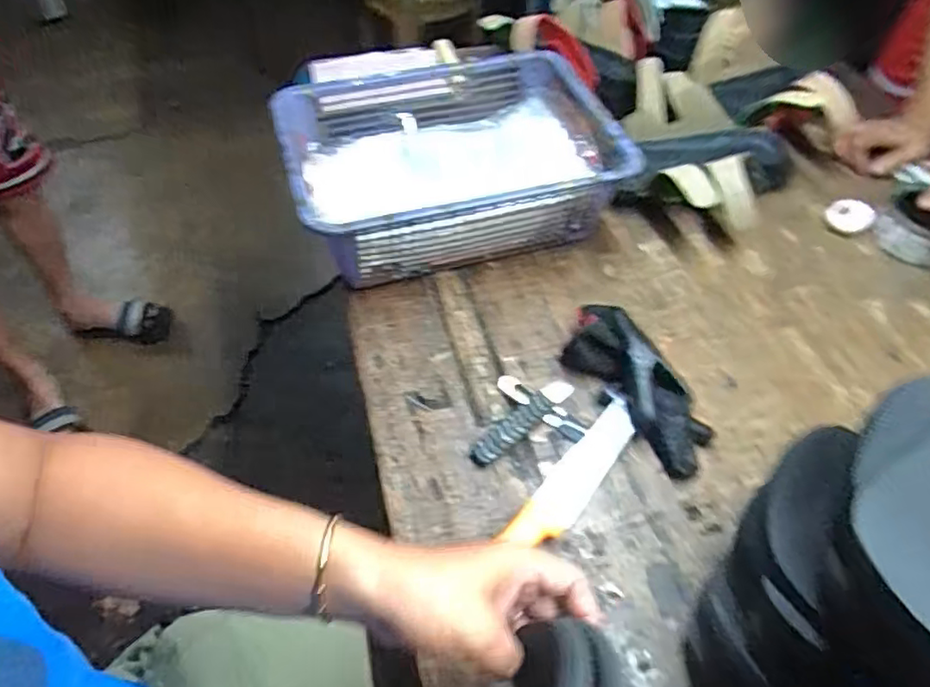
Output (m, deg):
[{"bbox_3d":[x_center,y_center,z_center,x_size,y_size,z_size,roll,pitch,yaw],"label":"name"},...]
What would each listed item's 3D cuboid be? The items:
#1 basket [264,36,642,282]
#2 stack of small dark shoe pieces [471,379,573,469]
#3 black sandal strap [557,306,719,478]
[{"bbox_3d":[-0.014,-0.223,0.738,0.379,0.120,0.289,-14,52,-12],"label":"basket"},{"bbox_3d":[0.053,0.072,0.577,0.119,0.013,0.026,-33,58,-25],"label":"stack of small dark shoe pieces"},{"bbox_3d":[0.161,0.032,0.587,0.072,0.054,0.191,-24,54,-19],"label":"black sandal strap"}]

